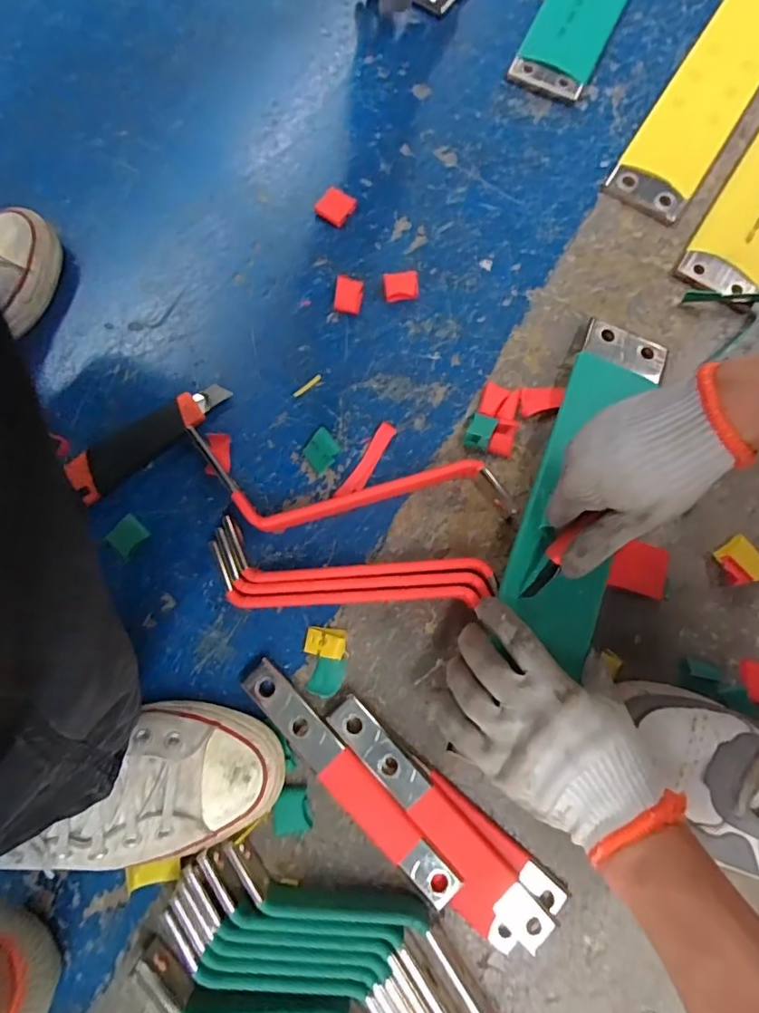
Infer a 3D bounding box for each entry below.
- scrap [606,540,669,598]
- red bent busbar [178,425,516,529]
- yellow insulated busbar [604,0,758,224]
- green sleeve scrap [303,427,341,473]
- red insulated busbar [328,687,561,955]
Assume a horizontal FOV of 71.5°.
[{"bbox_3d":[0.221,0.052,0.448,0.049,0.006,0.043,15,79,3],"label":"scrap"},{"bbox_3d":[-0.025,-0.010,0.449,0.277,0.028,0.075,6,78,1],"label":"red bent busbar"},{"bbox_3d":[0.362,-0.461,0.550,0.082,0.022,0.380,33,80,6],"label":"yellow insulated busbar"},{"bbox_3d":[-0.051,-0.049,0.462,0.026,0.013,0.030,42,81,7],"label":"green sleeve scrap"},{"bbox_3d":[0.044,0.237,0.400,0.030,0.008,0.219,-43,82,-10],"label":"red insulated busbar"}]

